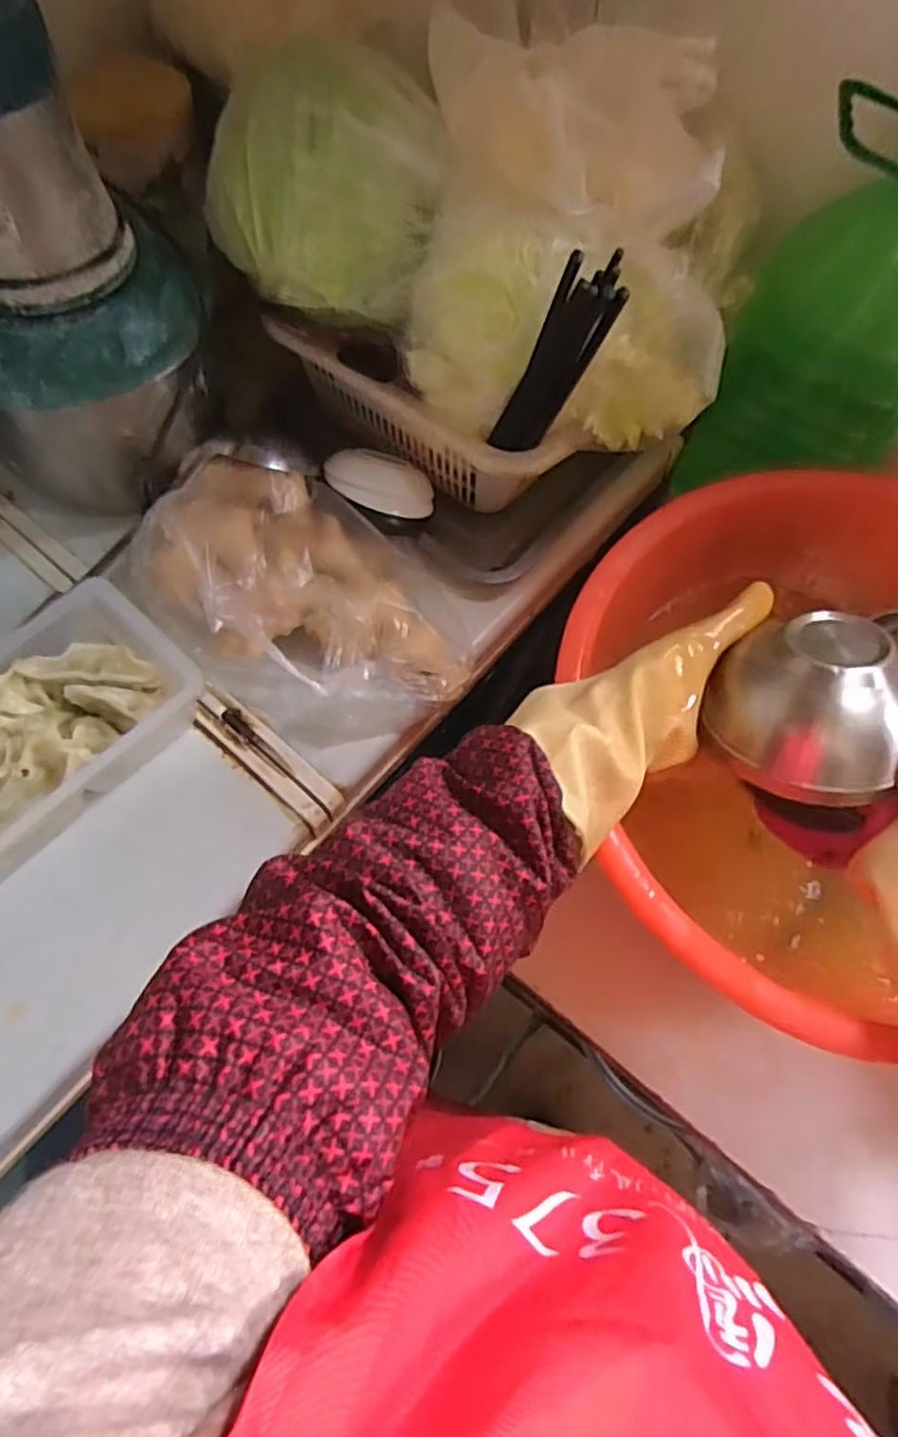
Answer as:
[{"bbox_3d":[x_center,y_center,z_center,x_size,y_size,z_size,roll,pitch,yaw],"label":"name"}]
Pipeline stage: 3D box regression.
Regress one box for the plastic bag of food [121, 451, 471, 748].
[{"bbox_3d":[-0.117,-0.092,0.529,0.269,0.091,0.160,34,69,12],"label":"plastic bag of food"}]

